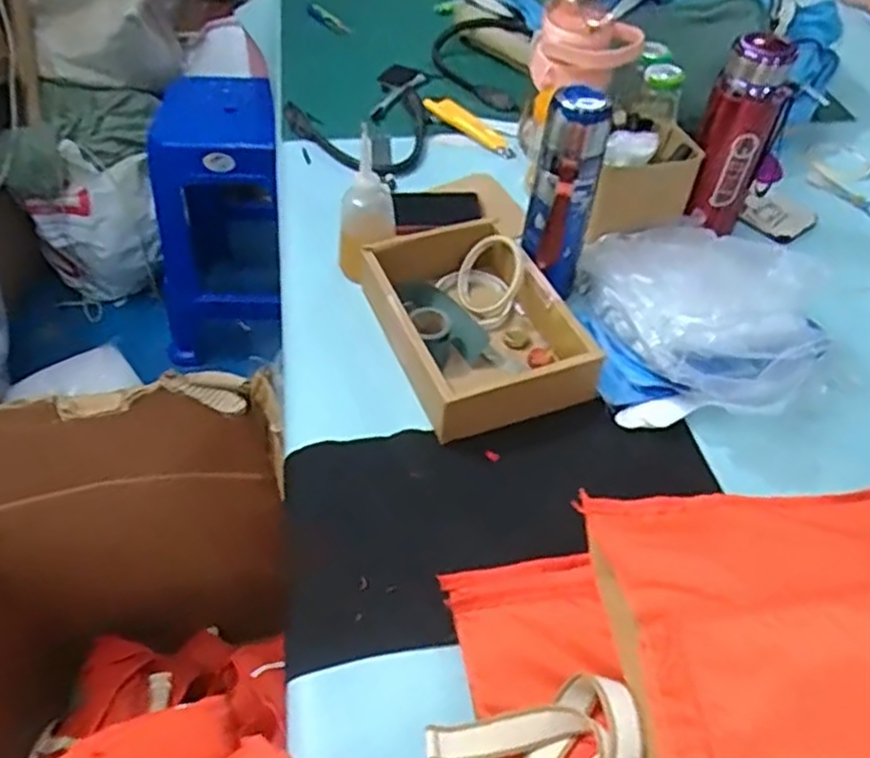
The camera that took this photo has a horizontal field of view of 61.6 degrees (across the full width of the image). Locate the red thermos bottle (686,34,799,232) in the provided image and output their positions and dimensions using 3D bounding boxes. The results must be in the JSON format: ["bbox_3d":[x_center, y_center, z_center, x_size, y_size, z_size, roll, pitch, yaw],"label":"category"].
[{"bbox_3d":[0.351,-0.282,0.856,0.077,0.213,0.076,19,50,15],"label":"red thermos bottle"}]

